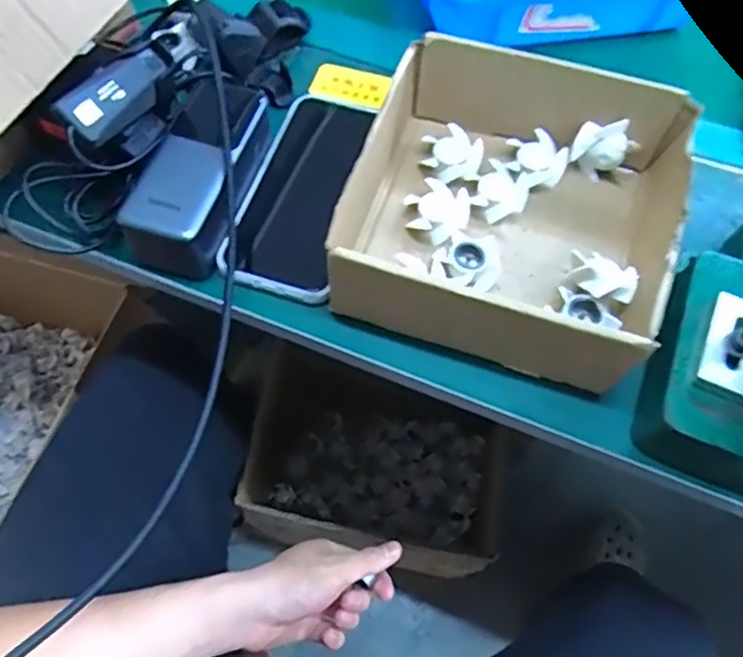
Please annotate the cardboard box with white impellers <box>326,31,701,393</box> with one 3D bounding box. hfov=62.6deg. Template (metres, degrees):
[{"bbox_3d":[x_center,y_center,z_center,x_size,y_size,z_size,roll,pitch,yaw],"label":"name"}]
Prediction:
[{"bbox_3d":[0.093,-0.078,0.403,0.195,0.072,0.184,18,64,7],"label":"cardboard box with white impellers"}]

